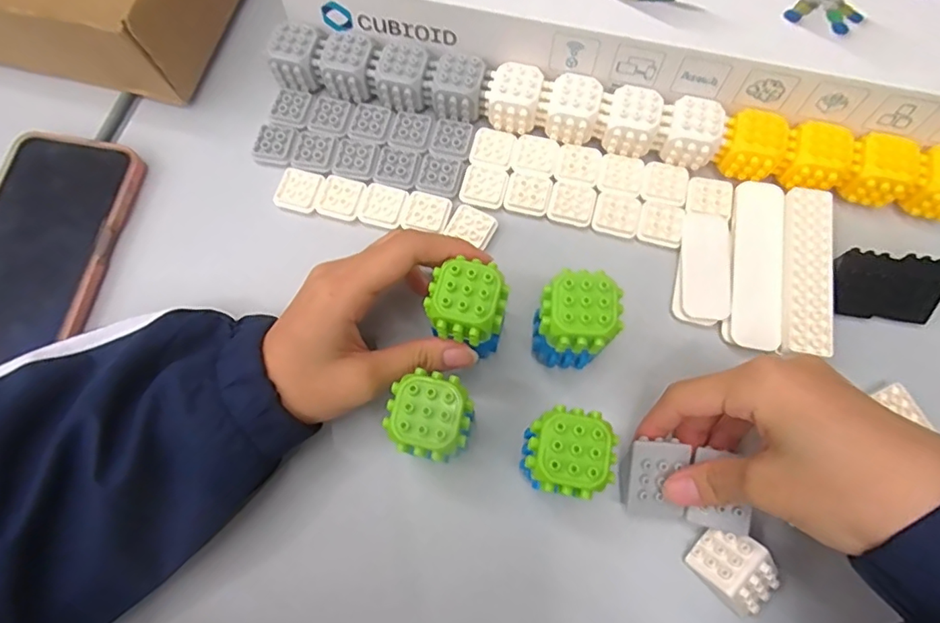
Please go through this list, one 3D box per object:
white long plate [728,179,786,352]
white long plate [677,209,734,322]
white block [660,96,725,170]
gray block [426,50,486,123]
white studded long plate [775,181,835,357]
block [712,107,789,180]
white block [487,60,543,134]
[{"bbox_3d":[0.169,-0.030,0.316,0.027,0.008,0.106,12,73,4],"label":"white long plate"},{"bbox_3d":[0.141,-0.028,0.320,0.028,0.006,0.066,9,73,4],"label":"white long plate"},{"bbox_3d":[0.138,-0.111,0.331,0.031,0.025,0.033,16,74,6],"label":"white block"},{"bbox_3d":[-0.008,-0.145,0.345,0.036,0.028,0.032,7,73,3],"label":"gray block"},{"bbox_3d":[0.196,-0.026,0.310,0.027,0.005,0.100,11,73,4],"label":"white studded long plate"},{"bbox_3d":[0.172,-0.102,0.329,0.036,0.025,0.033,27,75,9],"label":"block"},{"bbox_3d":[0.028,-0.136,0.341,0.032,0.028,0.031,5,73,2],"label":"white block"}]

